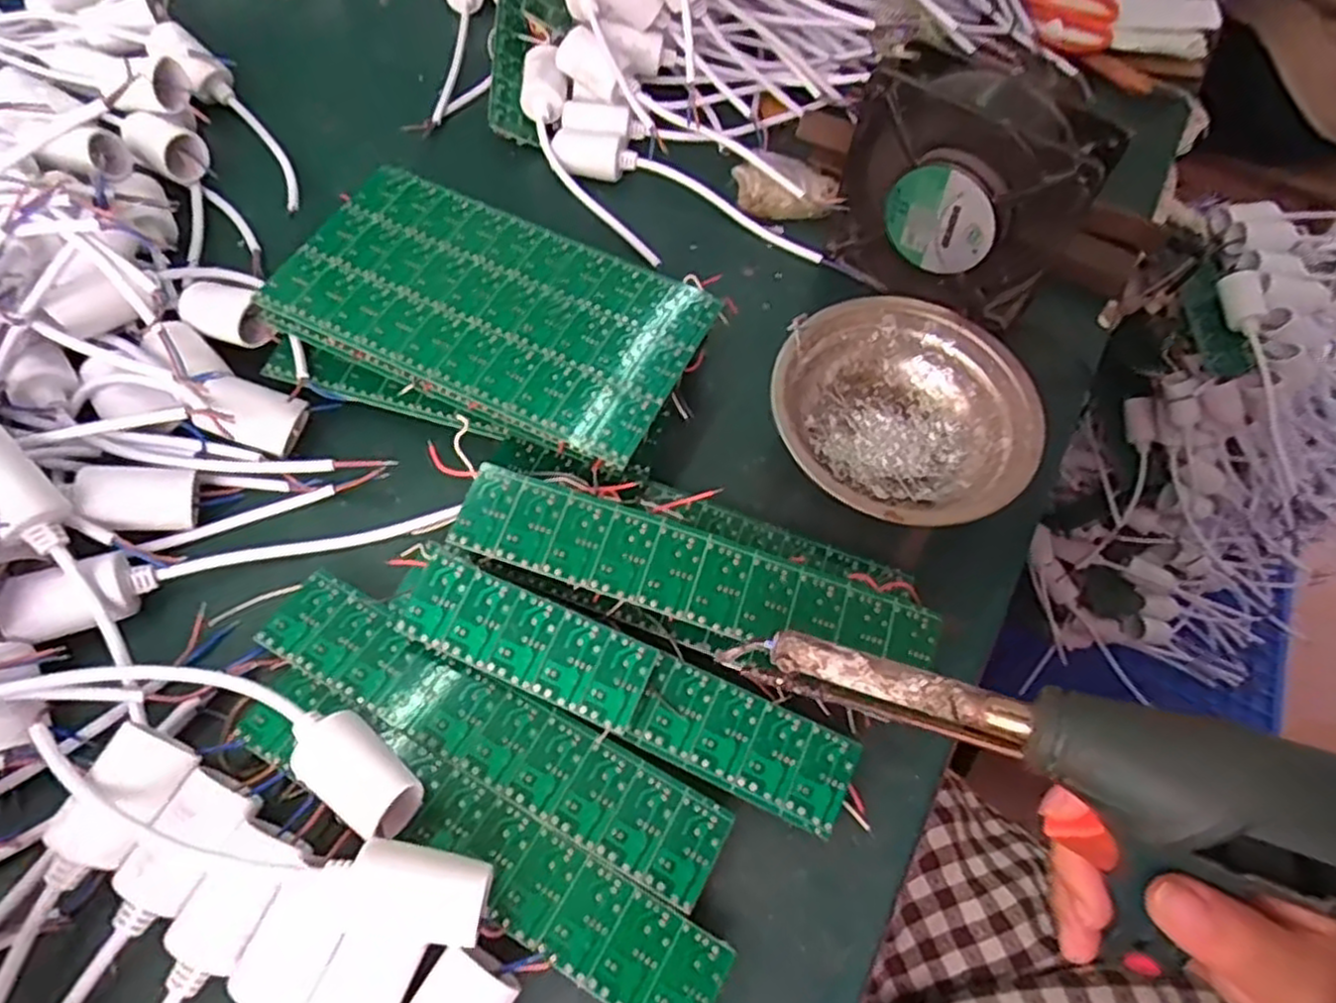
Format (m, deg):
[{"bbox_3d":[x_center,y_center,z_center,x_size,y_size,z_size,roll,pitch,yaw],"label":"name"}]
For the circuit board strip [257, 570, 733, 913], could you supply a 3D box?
[{"bbox_3d":[-0.071,0.089,0.301,0.199,0.005,0.039,27,62,12],"label":"circuit board strip"}]

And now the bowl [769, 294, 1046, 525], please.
[{"bbox_3d":[0.113,-0.039,0.382,0.123,0.051,0.120,1,60,-2],"label":"bowl"}]

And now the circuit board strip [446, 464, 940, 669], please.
[{"bbox_3d":[0.010,0.032,0.311,0.198,0.004,0.043,19,67,3],"label":"circuit board strip"}]

